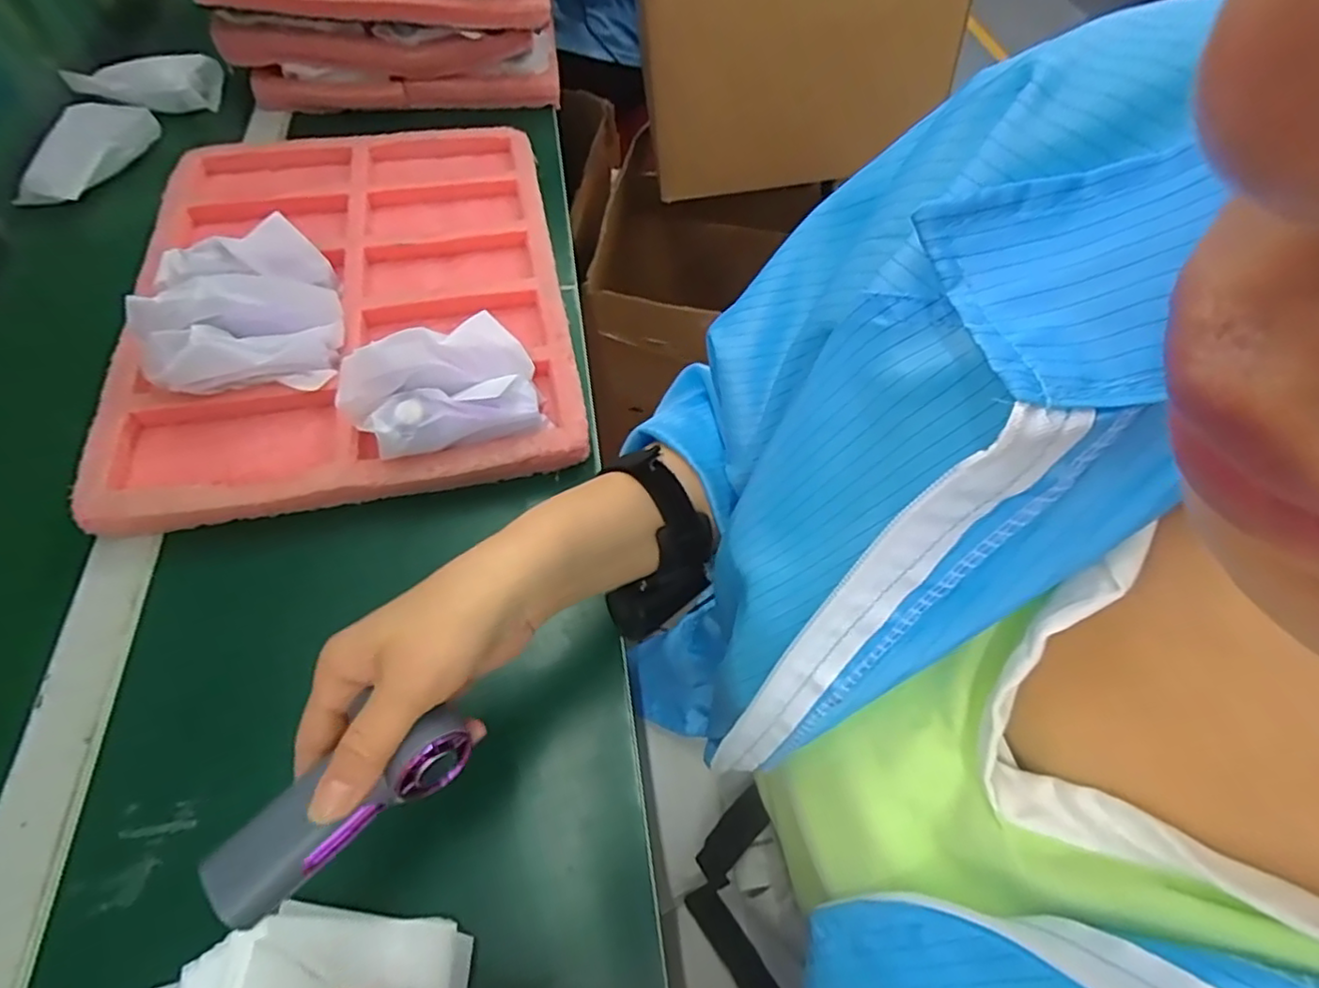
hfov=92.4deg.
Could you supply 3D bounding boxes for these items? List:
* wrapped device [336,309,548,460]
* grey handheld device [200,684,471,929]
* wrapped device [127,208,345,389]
[{"bbox_3d":[-0.149,-0.072,0.436,0.121,0.059,0.069,-15,59,-13],"label":"wrapped device"},{"bbox_3d":[-0.128,0.127,0.257,0.102,0.031,0.036,-28,62,-15],"label":"grey handheld device"},{"bbox_3d":[-0.304,-0.139,0.465,0.122,0.060,0.126,-11,58,-10],"label":"wrapped device"}]

